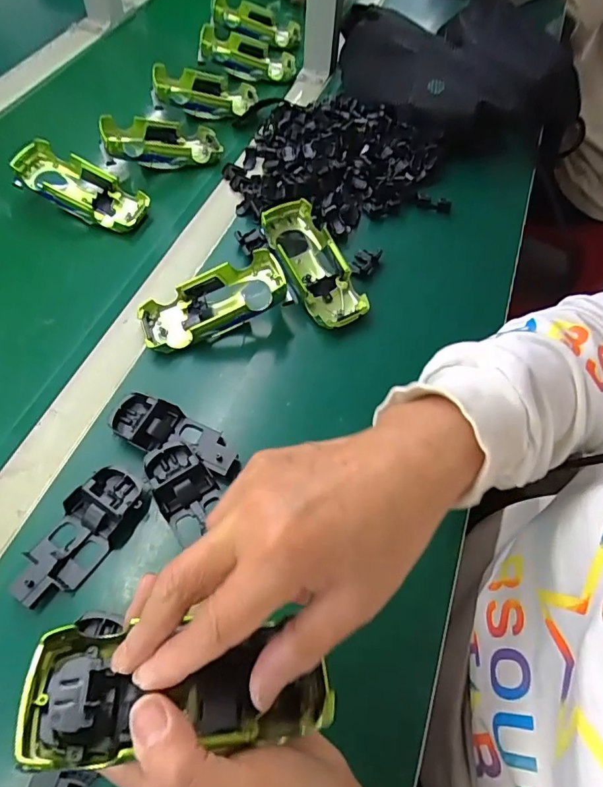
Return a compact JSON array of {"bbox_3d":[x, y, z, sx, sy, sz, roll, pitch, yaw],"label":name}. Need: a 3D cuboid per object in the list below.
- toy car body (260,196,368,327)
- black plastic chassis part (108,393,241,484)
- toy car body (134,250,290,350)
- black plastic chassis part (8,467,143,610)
[{"bbox_3d":[0.010,-0.120,0.469,0.067,0.045,0.132,-20,76,-16],"label":"toy car body"},{"bbox_3d":[-0.096,0.031,0.374,0.103,0.016,0.038,20,59,8],"label":"black plastic chassis part"},{"bbox_3d":[-0.076,-0.078,0.435,0.133,0.040,0.065,-26,63,-3],"label":"toy car body"},{"bbox_3d":[-0.153,0.098,0.334,0.046,0.019,0.097,29,61,13],"label":"black plastic chassis part"}]

